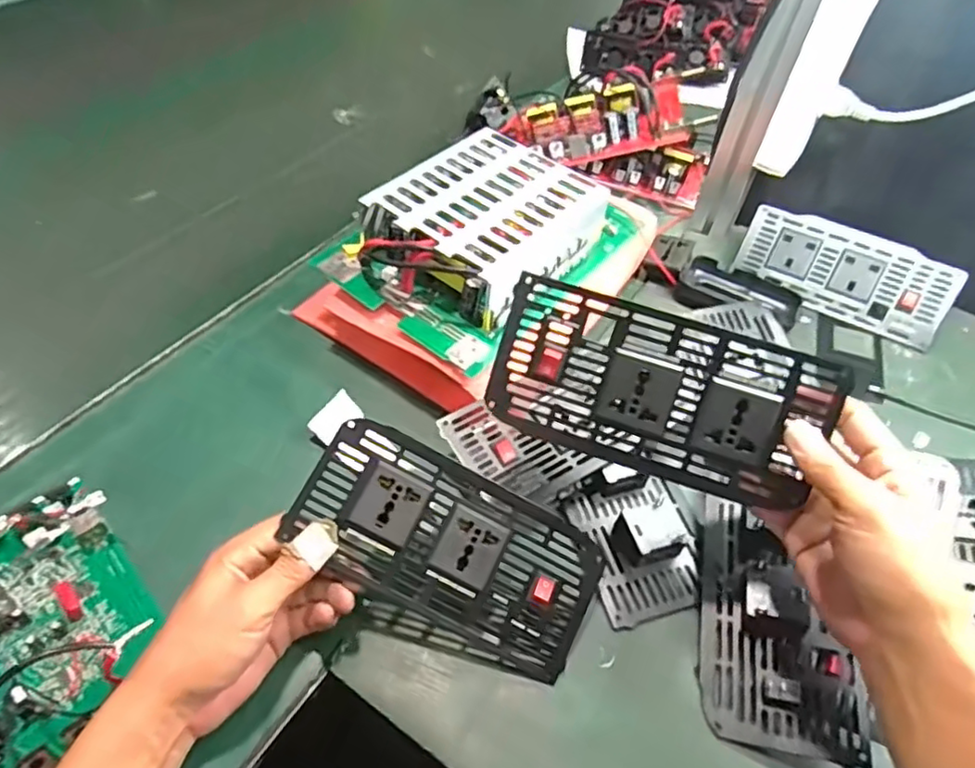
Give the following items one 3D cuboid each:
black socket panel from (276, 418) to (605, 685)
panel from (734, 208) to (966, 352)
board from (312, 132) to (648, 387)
[{"bbox_3d":[-0.022,0.100,0.387,0.188,0.013,0.092,30,75,-5],"label":"black socket panel"},{"bbox_3d":[0.344,-0.107,0.600,0.189,0.009,0.083,27,99,19],"label":"panel"},{"bbox_3d":[-0.001,-0.138,0.533,0.177,0.061,0.240,34,56,22],"label":"board"}]

